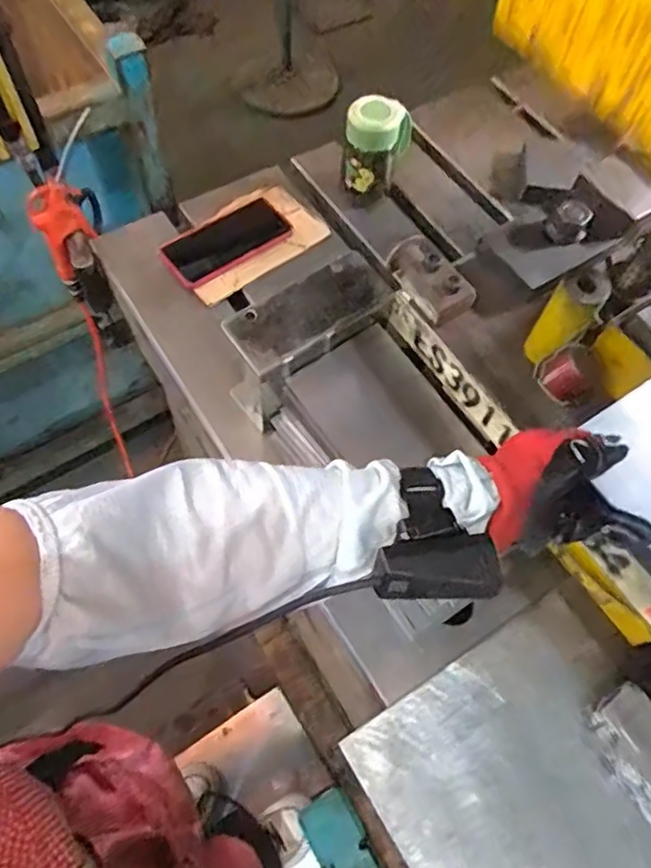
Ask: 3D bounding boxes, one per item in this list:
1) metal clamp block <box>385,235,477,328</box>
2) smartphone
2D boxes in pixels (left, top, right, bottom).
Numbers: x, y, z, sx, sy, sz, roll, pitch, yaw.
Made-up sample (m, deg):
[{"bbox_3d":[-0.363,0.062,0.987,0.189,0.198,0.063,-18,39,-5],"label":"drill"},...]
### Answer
[{"bbox_3d":[0.101,-0.151,0.601,0.049,0.034,0.090,-28,67,-17],"label":"metal clamp block"},{"bbox_3d":[-0.128,-0.250,0.803,0.168,0.015,0.093,-37,66,-18],"label":"smartphone"}]

